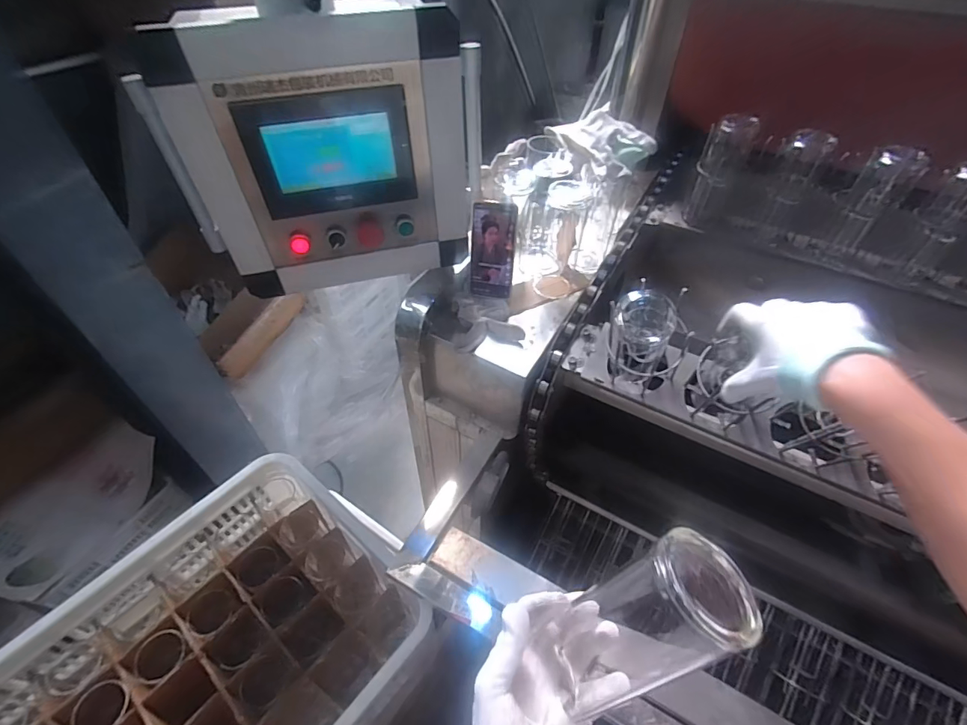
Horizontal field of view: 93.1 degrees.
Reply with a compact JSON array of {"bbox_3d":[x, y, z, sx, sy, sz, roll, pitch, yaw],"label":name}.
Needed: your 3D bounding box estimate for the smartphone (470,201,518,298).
[{"bbox_3d":[0.015,-0.189,0.776,0.079,0.157,0.015,11,31,14],"label":"smartphone"}]

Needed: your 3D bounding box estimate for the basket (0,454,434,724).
[{"bbox_3d":[-0.419,0.477,0.653,0.417,0.184,0.611,34,56,23],"label":"basket"}]

